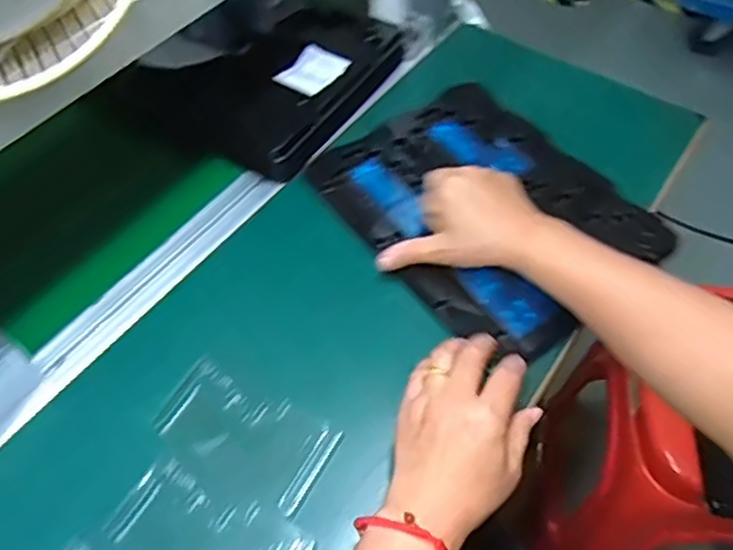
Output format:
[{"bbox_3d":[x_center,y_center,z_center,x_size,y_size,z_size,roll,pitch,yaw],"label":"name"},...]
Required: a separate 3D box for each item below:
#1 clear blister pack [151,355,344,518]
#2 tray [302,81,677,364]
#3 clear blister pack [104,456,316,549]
[{"bbox_3d":[-0.091,0.117,0.482,0.125,0.019,0.075,22,57,16],"label":"clear blister pack"},{"bbox_3d":[0.102,-0.067,0.601,0.216,0.030,0.282,-35,61,-22],"label":"tray"},{"bbox_3d":[-0.104,0.176,0.437,0.126,0.012,0.070,27,59,19],"label":"clear blister pack"}]

